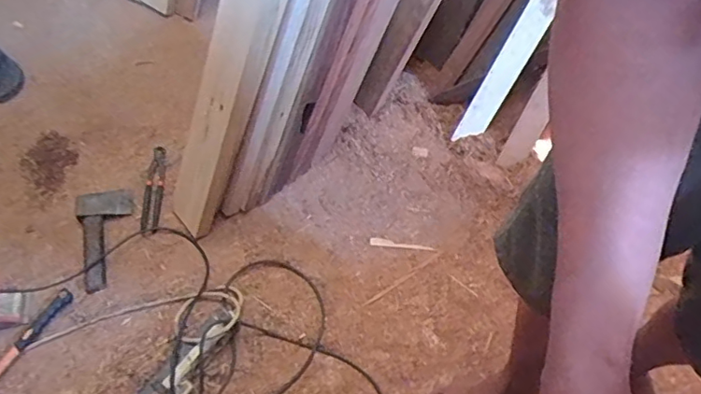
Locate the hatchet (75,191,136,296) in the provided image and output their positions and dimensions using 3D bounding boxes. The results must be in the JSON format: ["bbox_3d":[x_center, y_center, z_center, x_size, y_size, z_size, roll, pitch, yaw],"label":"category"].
[{"bbox_3d":[-0.540,0.092,1.197,0.115,0.025,0.238,-10,57,-7],"label":"hatchet"}]

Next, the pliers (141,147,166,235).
[{"bbox_3d":[-0.451,-0.017,1.262,0.038,0.022,0.215,2,72,1],"label":"pliers"}]

